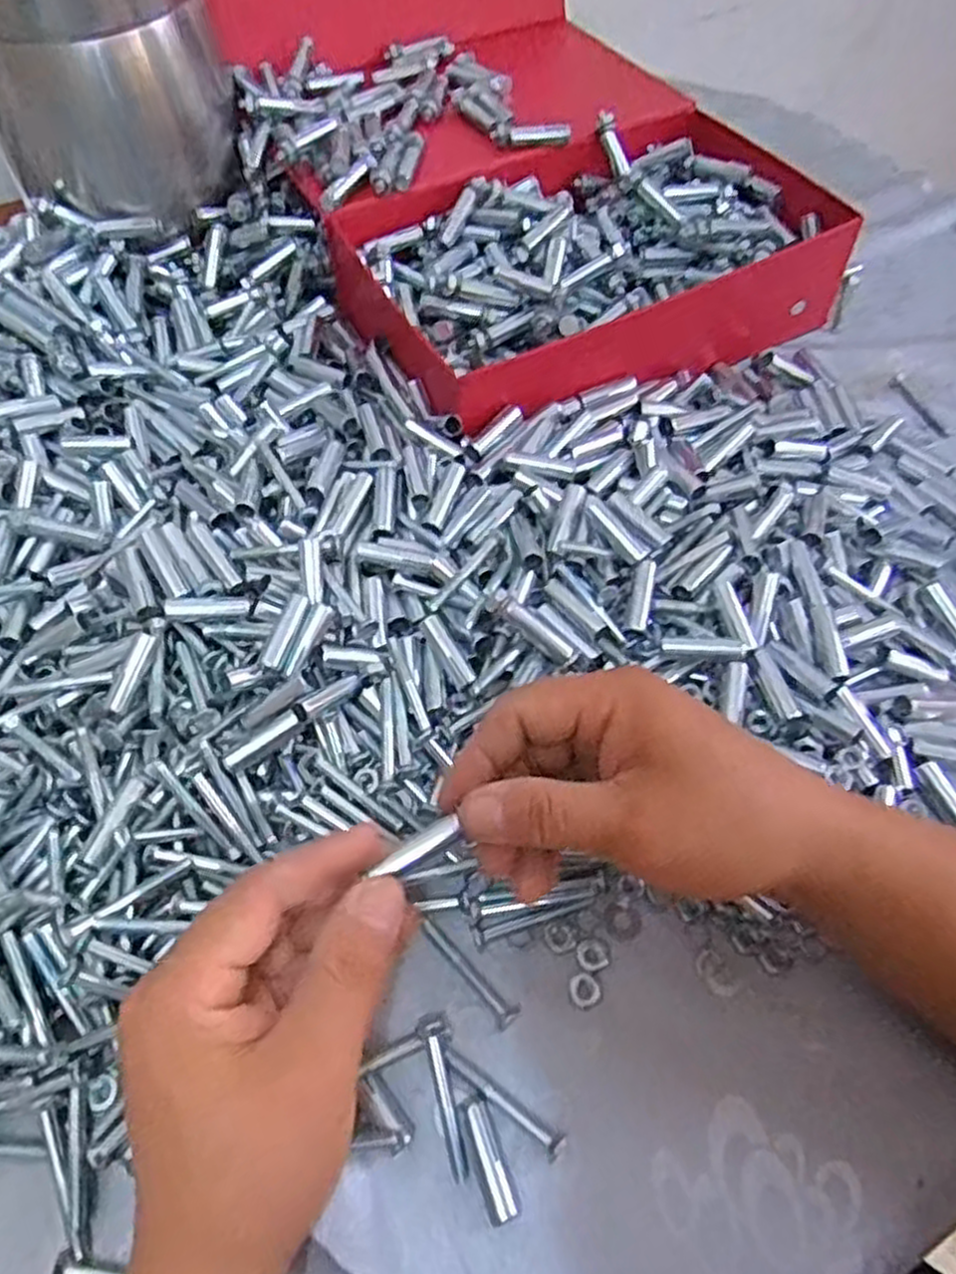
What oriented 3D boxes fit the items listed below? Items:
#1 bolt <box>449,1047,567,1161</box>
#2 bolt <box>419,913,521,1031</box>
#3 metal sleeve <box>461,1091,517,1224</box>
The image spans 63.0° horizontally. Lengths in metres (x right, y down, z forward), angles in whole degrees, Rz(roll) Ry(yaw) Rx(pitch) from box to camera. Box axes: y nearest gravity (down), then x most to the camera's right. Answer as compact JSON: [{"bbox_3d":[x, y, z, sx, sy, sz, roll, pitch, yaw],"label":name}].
[{"bbox_3d":[0.010,0.183,0.306,0.055,0.007,0.009,30,63,18],"label":"bolt"},{"bbox_3d":[-0.005,0.140,0.333,0.010,0.005,0.057,-37,64,-20],"label":"bolt"},{"bbox_3d":[0.004,0.198,0.296,0.010,0.008,0.041,-16,59,-9],"label":"metal sleeve"}]

